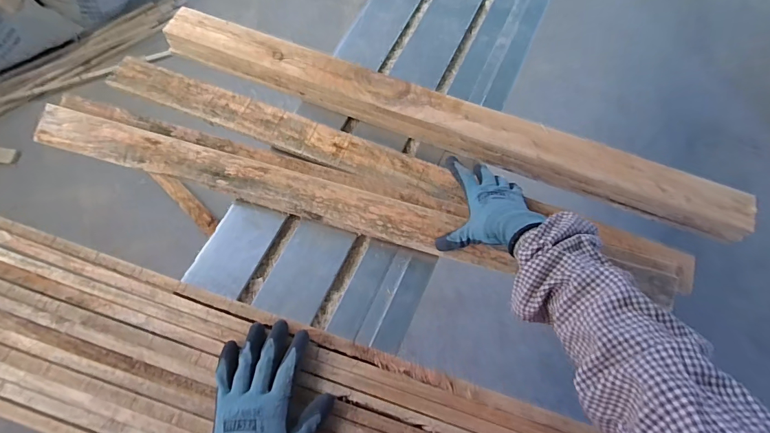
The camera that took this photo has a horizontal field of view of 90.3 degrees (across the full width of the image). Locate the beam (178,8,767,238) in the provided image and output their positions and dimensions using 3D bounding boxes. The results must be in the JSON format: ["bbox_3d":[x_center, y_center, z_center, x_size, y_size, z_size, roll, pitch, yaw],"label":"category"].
[{"bbox_3d":[0.078,-0.160,0.592,0.902,0.029,0.069,21,82,7],"label":"beam"}]

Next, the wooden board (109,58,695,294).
[{"bbox_3d":[-0.003,-0.077,0.584,0.918,0.031,0.081,20,70,6],"label":"wooden board"}]

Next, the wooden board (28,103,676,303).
[{"bbox_3d":[-0.046,-0.020,0.549,0.948,0.033,0.075,15,69,4],"label":"wooden board"}]

